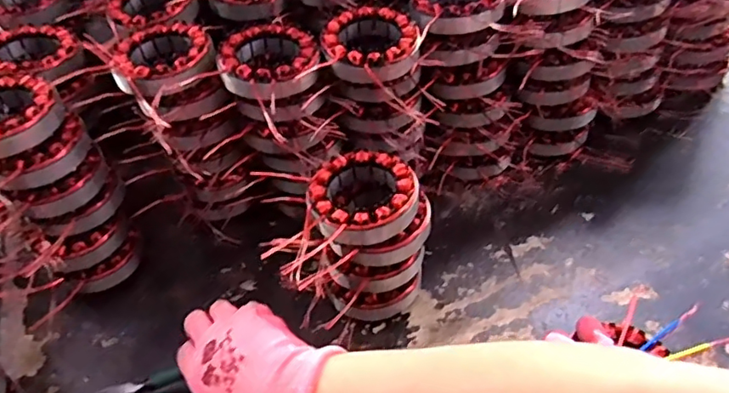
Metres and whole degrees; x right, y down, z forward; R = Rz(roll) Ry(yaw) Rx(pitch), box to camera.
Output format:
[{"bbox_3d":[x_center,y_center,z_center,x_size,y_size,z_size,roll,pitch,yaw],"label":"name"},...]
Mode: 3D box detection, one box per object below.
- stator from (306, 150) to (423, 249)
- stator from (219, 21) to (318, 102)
[{"bbox_3d":[0.001,0.001,0.455,0.086,0.031,0.084,-4,46,4],"label":"stator"},{"bbox_3d":[-0.083,-0.120,0.490,0.083,0.022,0.090,-12,46,-5],"label":"stator"}]

